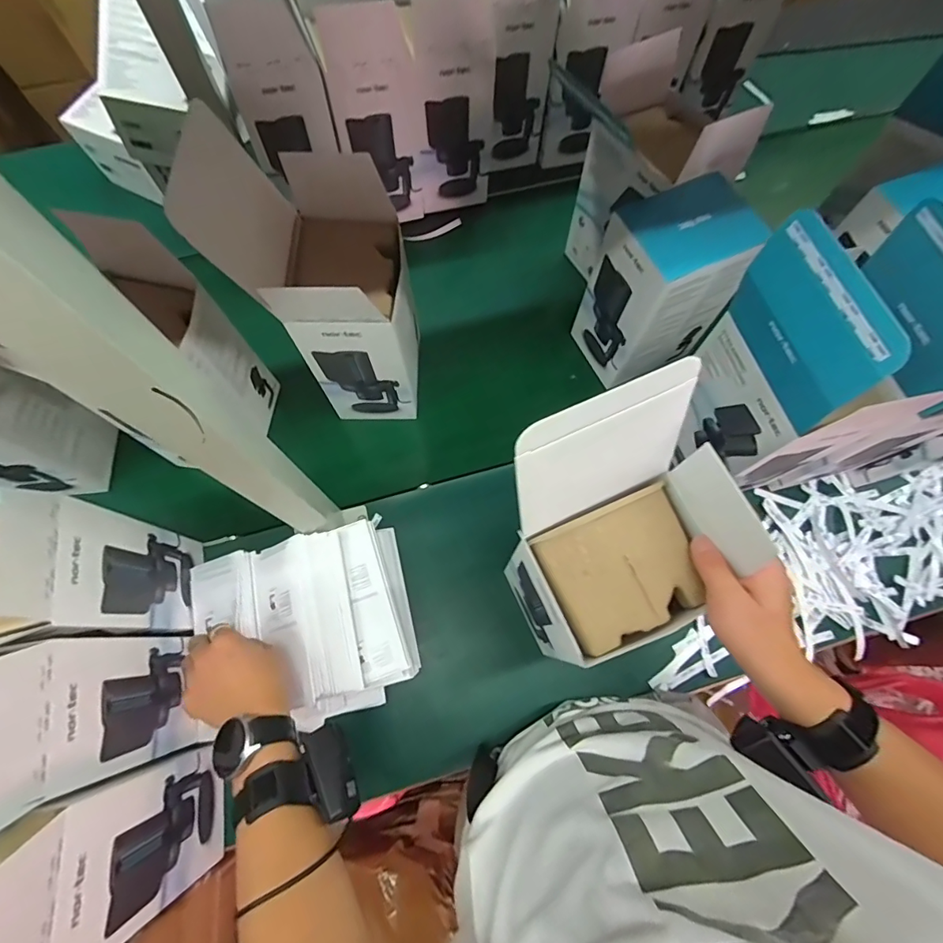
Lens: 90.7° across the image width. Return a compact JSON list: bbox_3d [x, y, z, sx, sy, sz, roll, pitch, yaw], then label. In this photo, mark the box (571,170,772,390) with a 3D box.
[{"bbox_3d":[0.251,-0.244,0.635,0.143,0.232,0.138,-25,72,-8],"label":"box"}]

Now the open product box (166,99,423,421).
[{"bbox_3d":[-0.158,-0.209,0.562,0.160,0.331,0.175,1,71,1],"label":"open product box"}]

